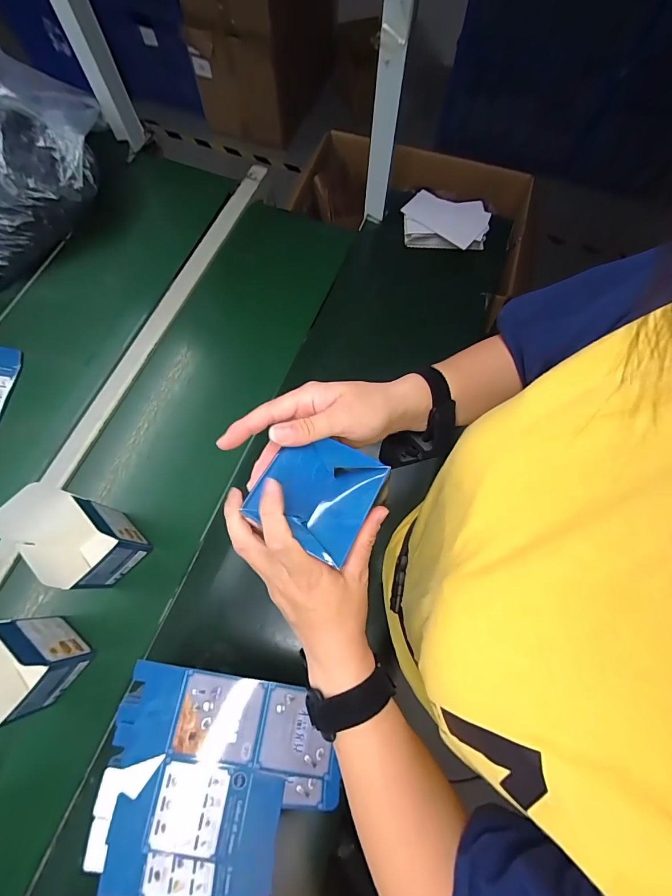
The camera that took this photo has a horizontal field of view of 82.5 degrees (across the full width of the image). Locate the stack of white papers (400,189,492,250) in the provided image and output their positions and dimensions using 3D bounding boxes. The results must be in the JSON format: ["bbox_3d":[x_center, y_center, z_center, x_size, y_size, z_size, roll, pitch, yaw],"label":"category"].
[{"bbox_3d":[0.225,-0.465,0.800,0.175,0.048,0.111,13,73,2],"label":"stack of white papers"}]

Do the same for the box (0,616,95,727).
[{"bbox_3d":[-0.401,0.269,0.460,0.106,0.157,0.093,34,75,8],"label":"box"}]

